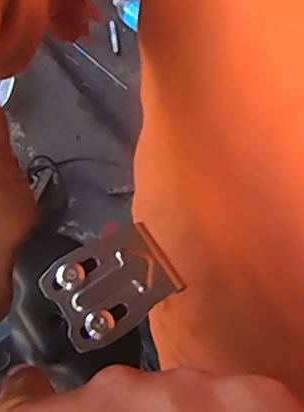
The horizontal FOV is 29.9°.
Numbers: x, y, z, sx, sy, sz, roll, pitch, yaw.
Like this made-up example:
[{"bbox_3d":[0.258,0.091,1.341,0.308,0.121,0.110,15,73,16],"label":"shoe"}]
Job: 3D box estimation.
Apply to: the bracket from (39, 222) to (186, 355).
[{"bbox_3d":[-0.018,0.035,0.257,0.054,0.008,0.044,-29,69,-16],"label":"bracket"}]

